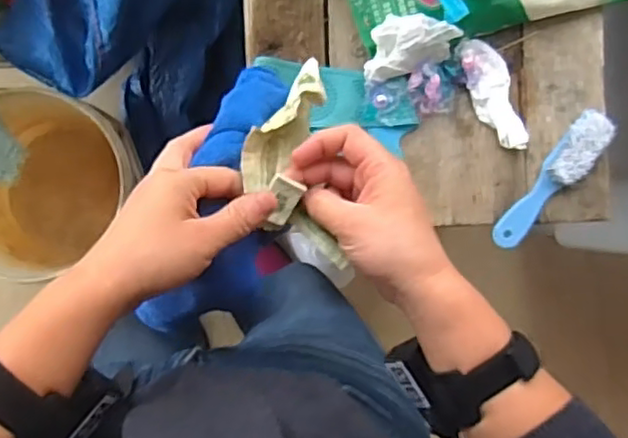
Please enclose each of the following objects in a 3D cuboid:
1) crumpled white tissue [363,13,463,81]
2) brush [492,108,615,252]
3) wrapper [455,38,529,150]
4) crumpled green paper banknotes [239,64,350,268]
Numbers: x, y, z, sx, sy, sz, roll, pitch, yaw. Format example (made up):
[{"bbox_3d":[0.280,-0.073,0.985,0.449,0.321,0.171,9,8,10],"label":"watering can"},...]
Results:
[{"bbox_3d":[0.091,-0.165,0.630,0.086,0.046,0.052,-10,93,-6],"label":"crumpled white tissue"},{"bbox_3d":[0.240,-0.038,0.669,0.036,0.025,0.162,40,87,-6],"label":"brush"},{"bbox_3d":[0.179,-0.124,0.666,0.041,0.012,0.116,-23,94,-6],"label":"wrapper"},{"bbox_3d":[-0.017,-0.035,0.450,0.061,0.033,0.133,-4,89,-7],"label":"crumpled green paper banknotes"}]

